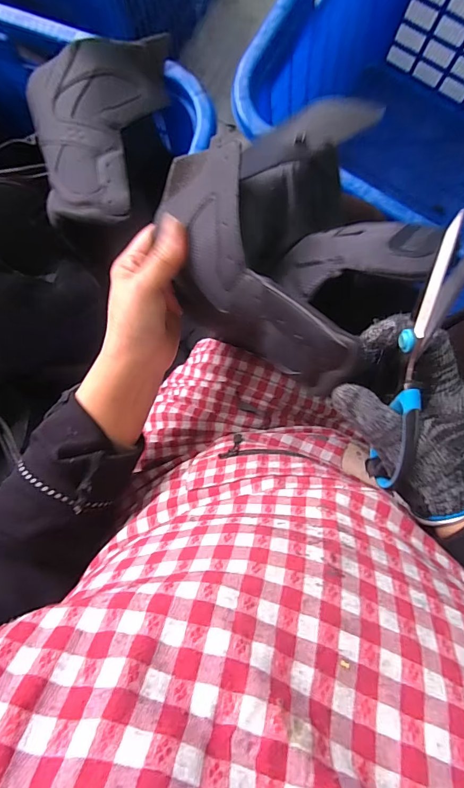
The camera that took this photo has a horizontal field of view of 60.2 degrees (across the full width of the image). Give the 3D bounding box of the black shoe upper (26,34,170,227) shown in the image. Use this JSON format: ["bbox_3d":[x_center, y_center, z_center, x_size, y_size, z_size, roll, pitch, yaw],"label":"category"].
[{"bbox_3d":[-0.160,-0.309,0.474,0.150,0.060,0.218,1,92,4],"label":"black shoe upper"}]

